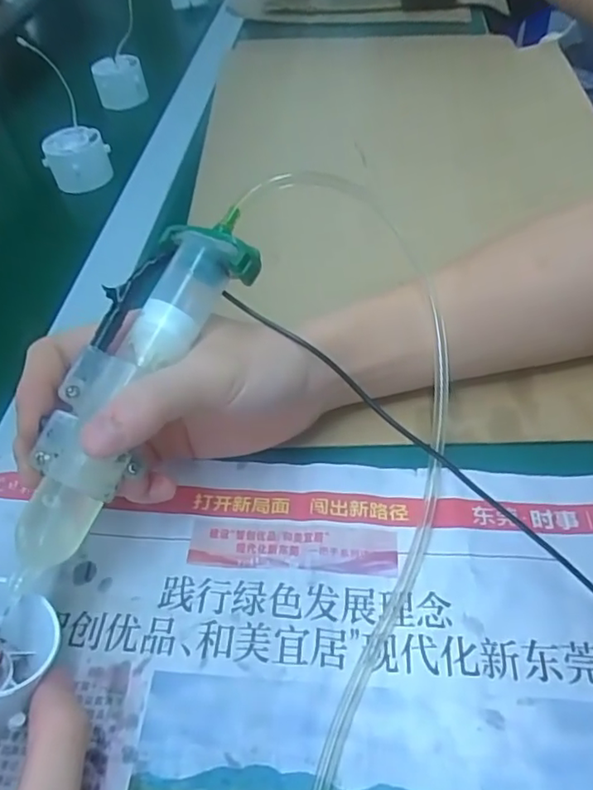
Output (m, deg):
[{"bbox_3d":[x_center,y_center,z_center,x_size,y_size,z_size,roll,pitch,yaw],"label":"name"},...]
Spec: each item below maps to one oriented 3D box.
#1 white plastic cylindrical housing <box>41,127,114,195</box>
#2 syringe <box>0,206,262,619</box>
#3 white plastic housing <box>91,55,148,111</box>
[{"bbox_3d":[-0.200,-0.216,0.543,0.055,0.039,0.048,-17,51,-12],"label":"white plastic cylindrical housing"},{"bbox_3d":[-0.070,0.009,0.251,0.047,0.038,0.177,20,74,18],"label":"syringe"},{"bbox_3d":[-0.193,-0.342,0.650,0.053,0.040,0.045,-16,50,-11],"label":"white plastic housing"}]

